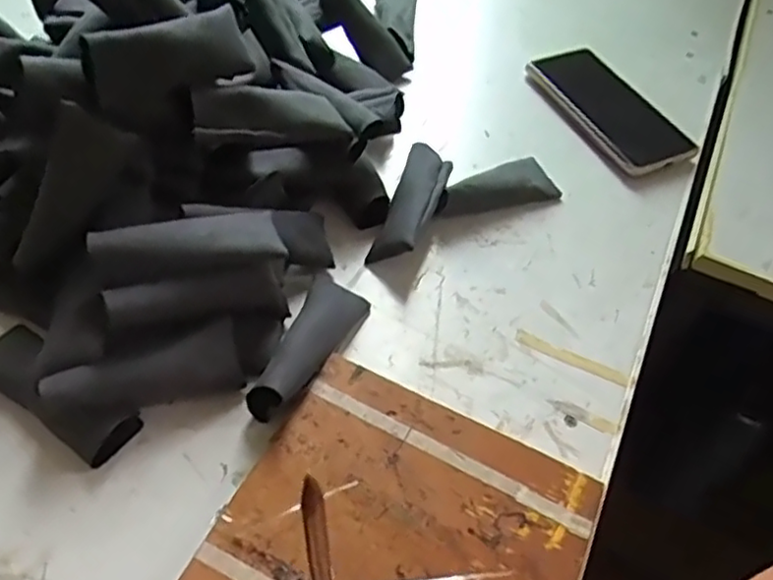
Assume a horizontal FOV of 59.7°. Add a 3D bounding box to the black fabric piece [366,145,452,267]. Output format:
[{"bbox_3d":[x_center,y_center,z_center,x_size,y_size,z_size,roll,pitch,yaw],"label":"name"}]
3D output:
[{"bbox_3d":[0.019,-0.061,0.490,0.035,0.032,0.105,17,53,7],"label":"black fabric piece"}]

